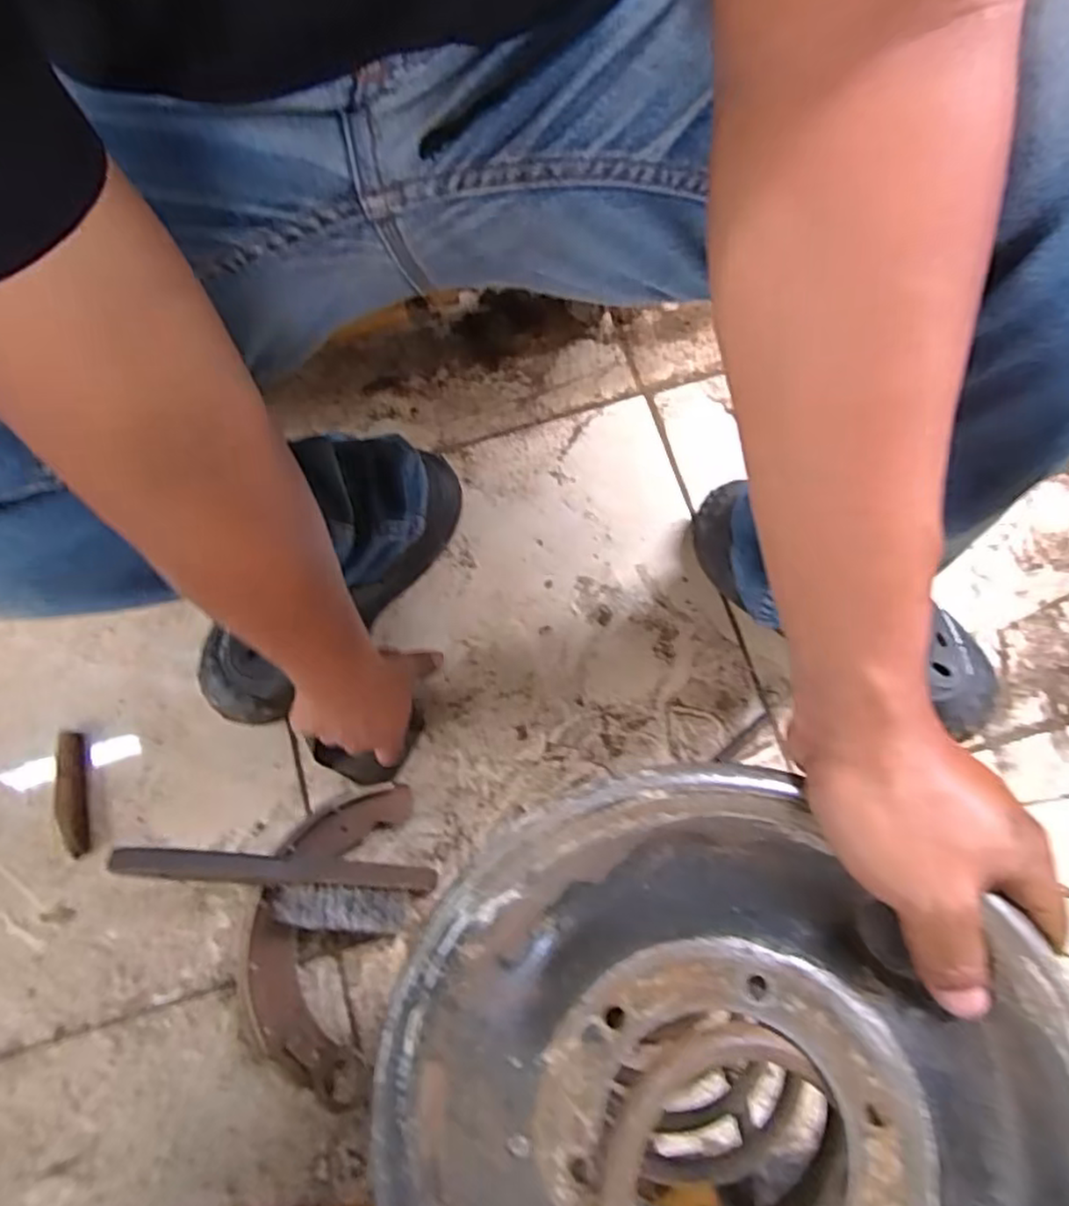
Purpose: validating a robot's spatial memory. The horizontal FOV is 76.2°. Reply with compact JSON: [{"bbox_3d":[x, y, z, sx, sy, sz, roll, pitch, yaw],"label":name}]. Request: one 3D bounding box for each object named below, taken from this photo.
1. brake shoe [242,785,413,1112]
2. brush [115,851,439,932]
[{"bbox_3d":[-0.170,0.261,0.542,0.108,0.035,0.227,7,76,4],"label":"brake shoe"},{"bbox_3d":[-0.195,0.214,0.523,0.226,0.034,0.048,15,74,-13],"label":"brush"}]

